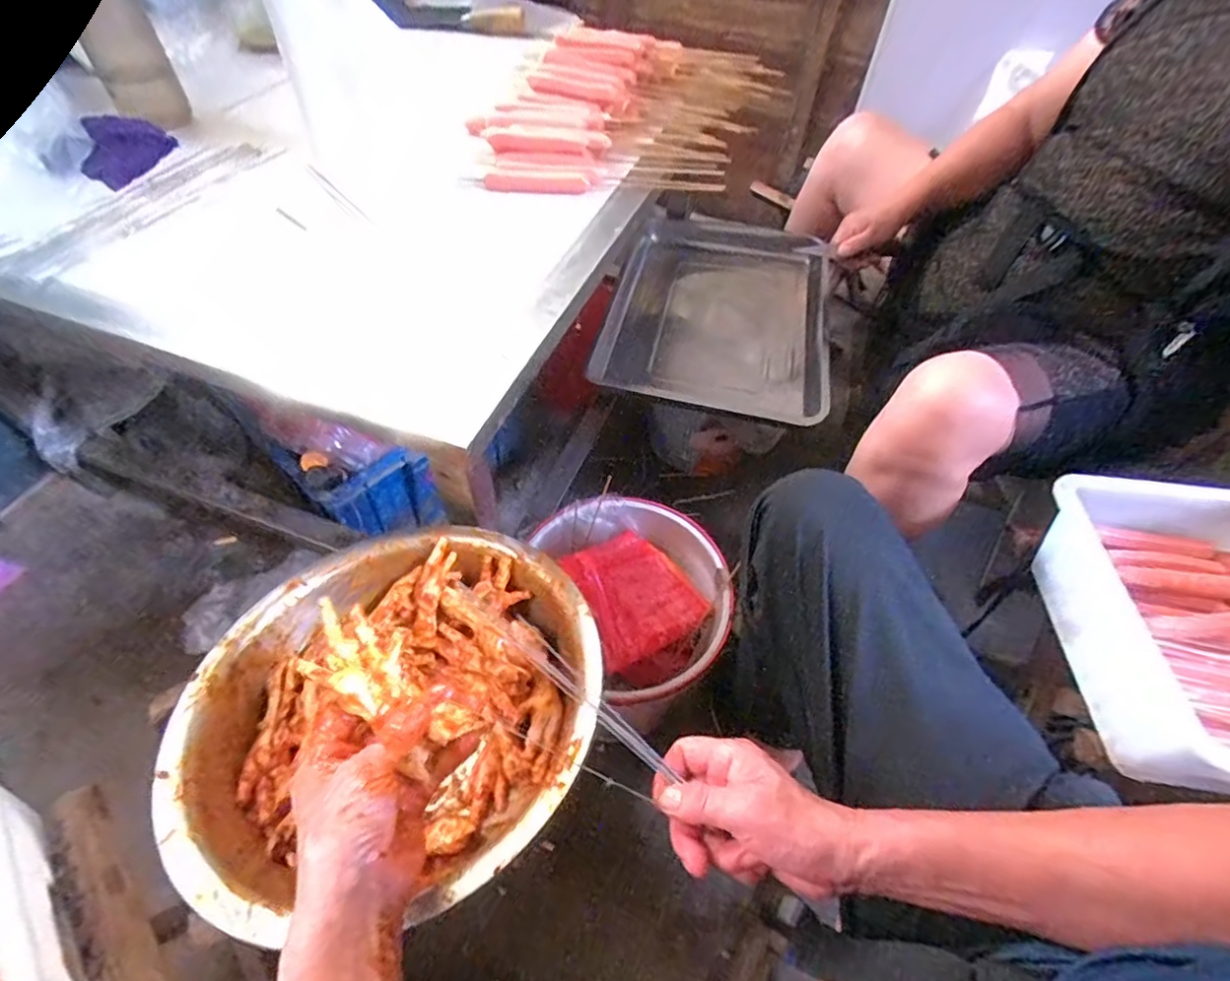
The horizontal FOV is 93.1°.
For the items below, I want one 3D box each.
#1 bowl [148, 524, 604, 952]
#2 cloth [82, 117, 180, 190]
[{"bbox_3d":[-0.170,0.165,0.472,0.305,0.109,0.292,2,52,-2],"label":"bowl"},{"bbox_3d":[-0.511,-0.363,0.609,0.027,0.050,0.095,13,53,7],"label":"cloth"}]

